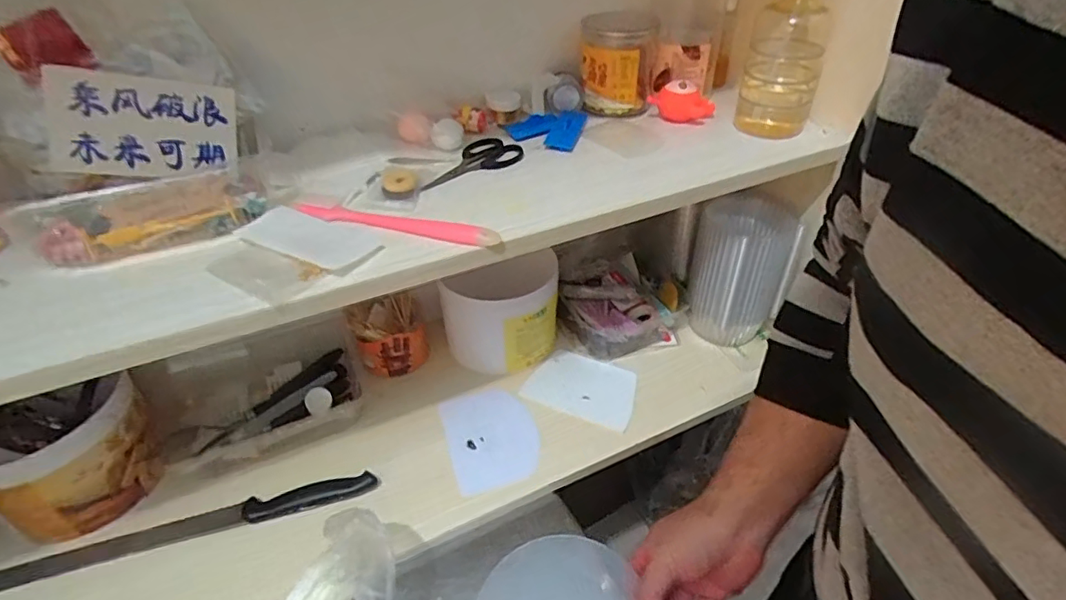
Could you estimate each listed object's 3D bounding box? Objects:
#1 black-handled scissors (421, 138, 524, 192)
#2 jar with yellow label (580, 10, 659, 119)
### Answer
[{"bbox_3d":[-0.065,-0.132,0.530,0.115,0.007,0.053,-28,45,-29],"label":"black-handled scissors"},{"bbox_3d":[0.092,-0.259,0.605,0.075,0.103,0.063,6,39,10],"label":"jar with yellow label"}]

